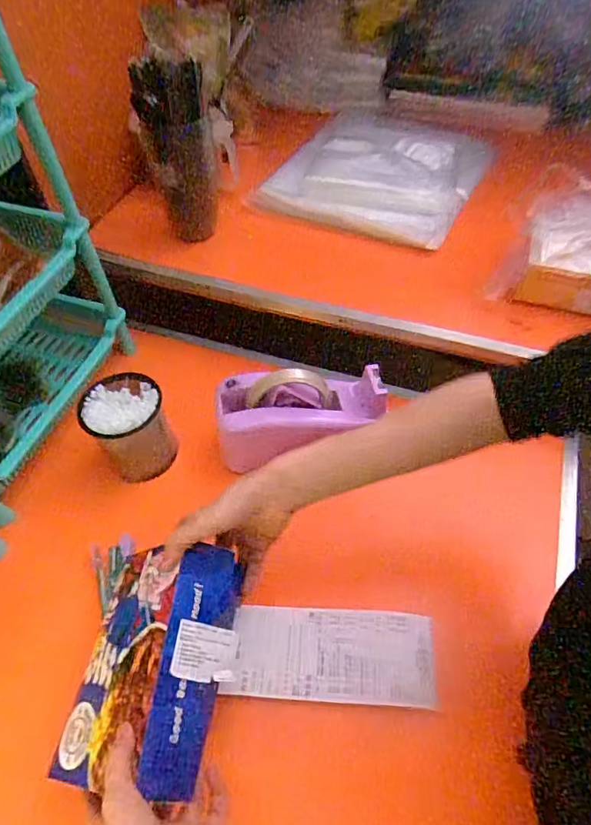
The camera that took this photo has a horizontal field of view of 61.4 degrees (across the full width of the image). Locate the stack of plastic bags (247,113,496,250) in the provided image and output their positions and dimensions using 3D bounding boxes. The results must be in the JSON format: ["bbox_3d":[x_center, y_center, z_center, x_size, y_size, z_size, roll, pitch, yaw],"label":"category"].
[{"bbox_3d":[0.119,-0.362,0.745,0.304,0.024,0.251,16,68,6],"label":"stack of plastic bags"}]

